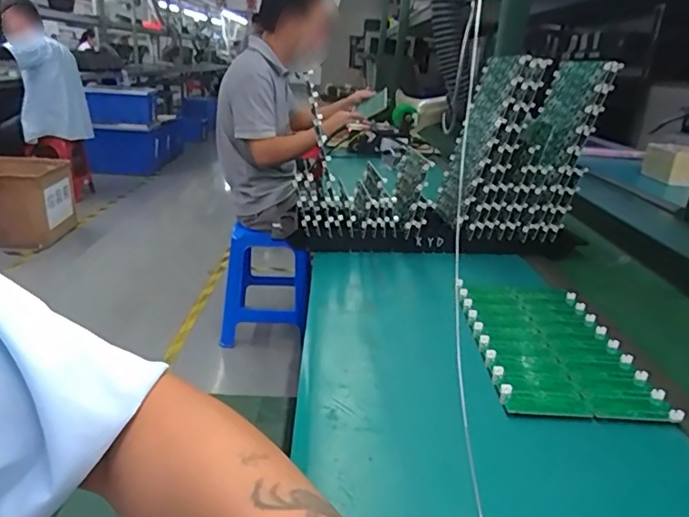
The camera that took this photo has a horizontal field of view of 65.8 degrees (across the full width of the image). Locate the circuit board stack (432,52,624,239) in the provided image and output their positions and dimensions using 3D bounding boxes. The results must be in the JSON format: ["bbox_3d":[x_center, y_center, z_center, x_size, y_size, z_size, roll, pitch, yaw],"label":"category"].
[{"bbox_3d":[0.250,-0.151,0.795,0.173,0.263,0.152,4,20,1],"label":"circuit board stack"}]

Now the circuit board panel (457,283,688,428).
[{"bbox_3d":[0.201,0.079,0.536,0.137,0.015,0.250,3,20,0],"label":"circuit board panel"}]

